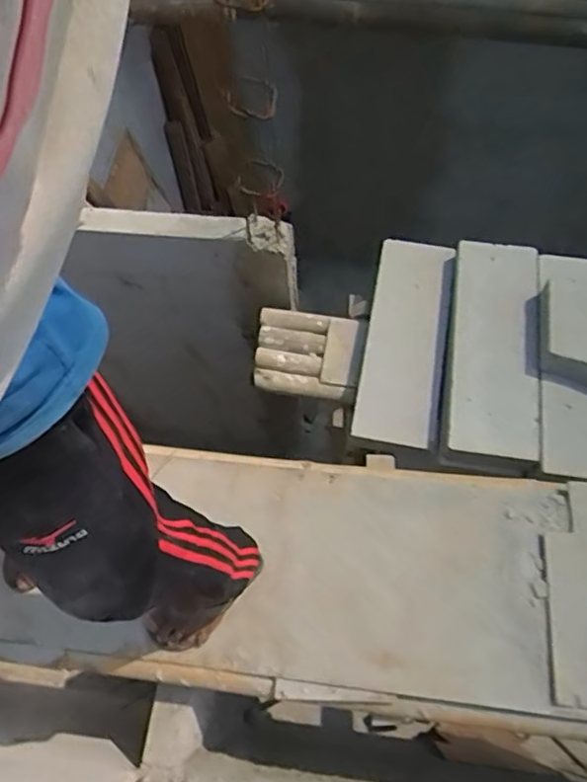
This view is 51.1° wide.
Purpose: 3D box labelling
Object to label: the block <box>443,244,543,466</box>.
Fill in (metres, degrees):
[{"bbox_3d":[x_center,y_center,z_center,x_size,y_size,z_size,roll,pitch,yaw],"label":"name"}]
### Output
[{"bbox_3d":[0.501,-0.119,1.532,0.218,0.074,0.595,4,75,5],"label":"block"}]

